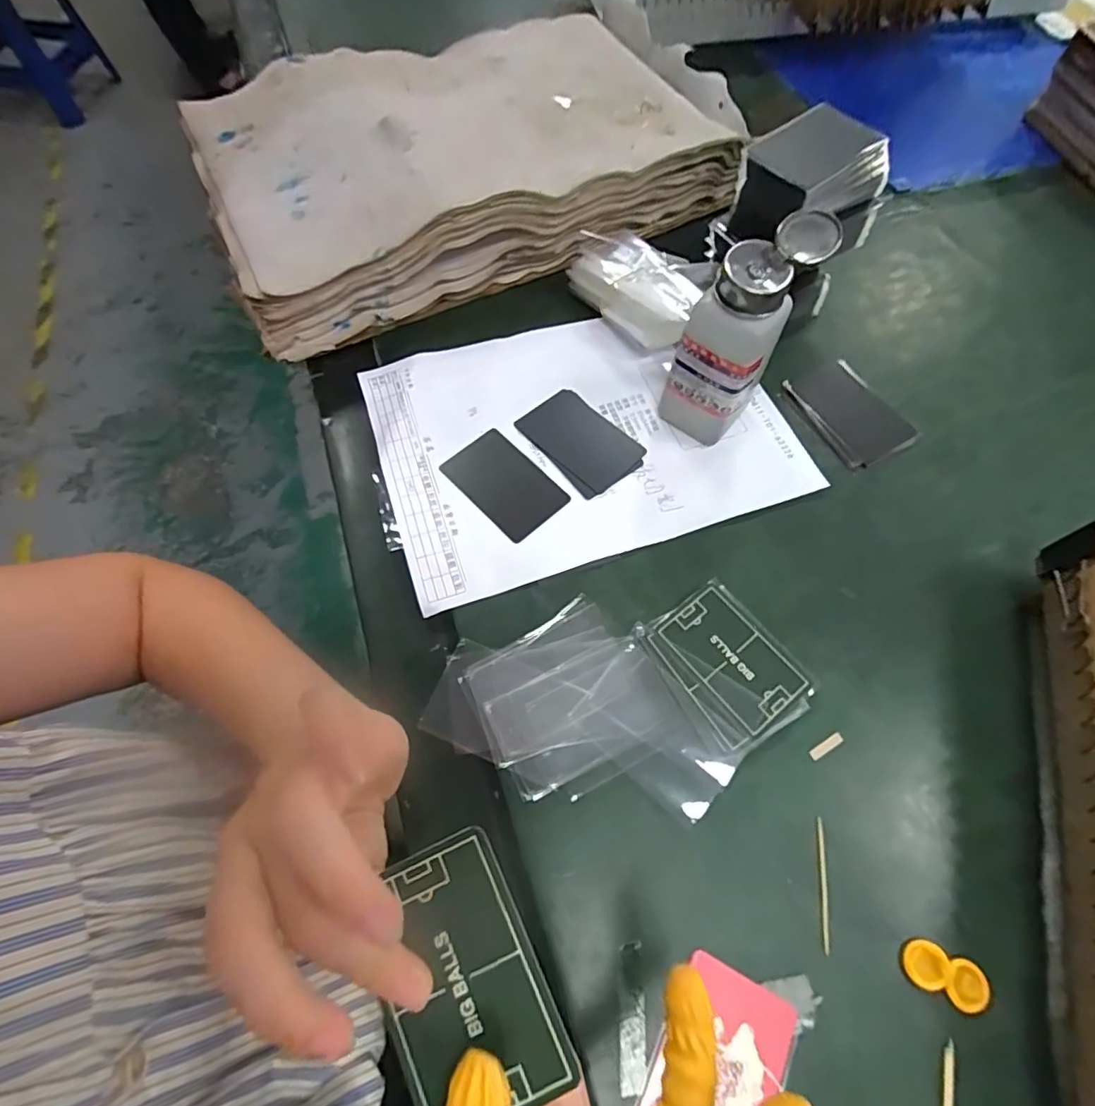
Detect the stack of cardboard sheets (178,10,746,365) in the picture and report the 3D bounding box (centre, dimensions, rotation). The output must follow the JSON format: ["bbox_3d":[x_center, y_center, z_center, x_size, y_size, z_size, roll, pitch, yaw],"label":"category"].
[{"bbox_3d":[-0.075,-0.357,0.506,0.440,0.082,0.263,-24,67,-12],"label":"stack of cardboard sheets"}]

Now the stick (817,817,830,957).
[{"bbox_3d":[0.145,0.173,0.293,0.004,0.004,0.061,8,64,3],"label":"stick"}]

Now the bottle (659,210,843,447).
[{"bbox_3d":[0.123,-0.142,0.373,0.061,0.135,0.070,34,69,15],"label":"bottle"}]

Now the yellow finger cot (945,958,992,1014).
[{"bbox_3d":[0.207,0.213,0.275,0.020,0.004,0.021,29,67,13],"label":"yellow finger cot"}]

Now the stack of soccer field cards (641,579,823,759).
[{"bbox_3d":[0.109,0.067,0.340,0.073,0.007,0.089,-30,68,-14],"label":"stack of soccer field cards"}]

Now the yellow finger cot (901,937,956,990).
[{"bbox_3d":[0.189,0.204,0.278,0.022,0.004,0.020,0,64,-1],"label":"yellow finger cot"}]

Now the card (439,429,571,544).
[{"bbox_3d":[-0.031,-0.050,0.400,0.052,0.004,0.083,-40,71,-18],"label":"card"}]

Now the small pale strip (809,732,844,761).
[{"bbox_3d":[0.163,0.112,0.326,0.023,0.004,0.006,-27,68,-13],"label":"small pale strip"}]

